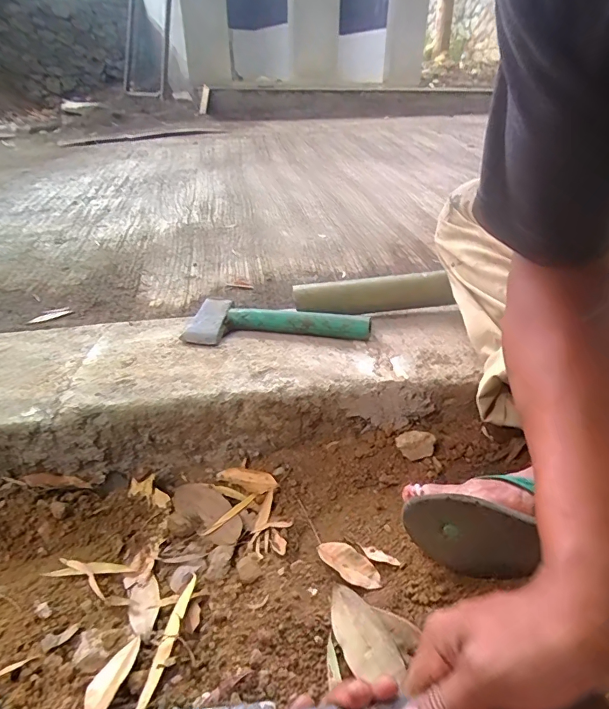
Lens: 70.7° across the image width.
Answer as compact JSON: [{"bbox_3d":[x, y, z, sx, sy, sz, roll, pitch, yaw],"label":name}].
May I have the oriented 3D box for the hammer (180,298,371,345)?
[{"bbox_3d":[-0.038,-0.050,0.614,0.256,0.034,0.084,4,32,6],"label":"hammer"}]

